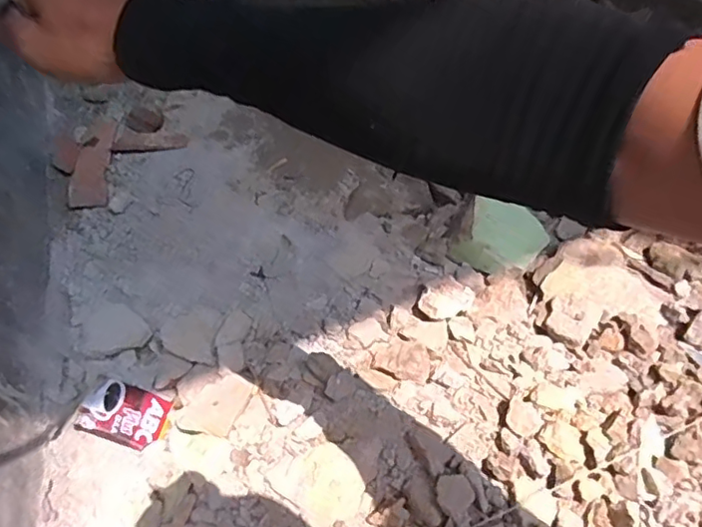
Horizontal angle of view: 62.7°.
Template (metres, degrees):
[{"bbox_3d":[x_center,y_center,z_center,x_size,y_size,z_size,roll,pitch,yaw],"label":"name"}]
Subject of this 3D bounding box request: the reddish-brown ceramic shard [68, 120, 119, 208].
[{"bbox_3d":[-0.434,-0.171,0.982,0.063,0.015,0.189,-2,58,2],"label":"reddish-brown ceramic shard"}]

